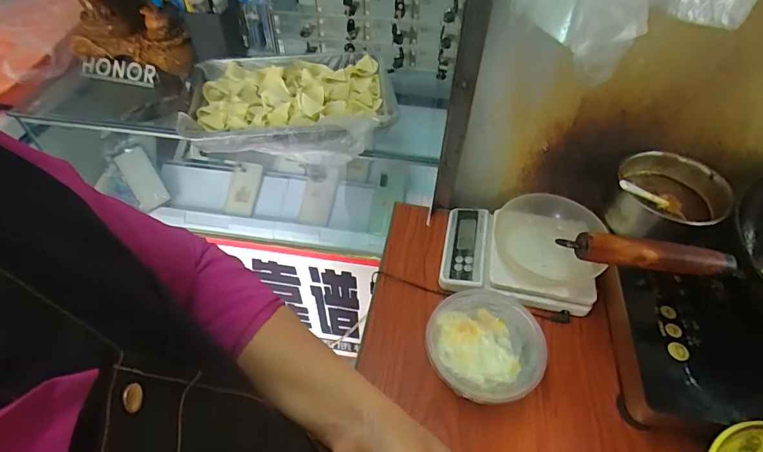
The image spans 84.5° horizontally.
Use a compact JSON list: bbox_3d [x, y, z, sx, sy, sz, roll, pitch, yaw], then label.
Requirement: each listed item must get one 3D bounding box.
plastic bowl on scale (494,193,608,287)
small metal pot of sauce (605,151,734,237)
[{"bbox_3d":[0.244,0.021,0.629,0.148,0.054,0.141,1,49,-1],"label":"plastic bowl on scale"},{"bbox_3d":[0.389,-0.041,0.572,0.123,0.067,0.117,1,49,-1],"label":"small metal pot of sauce"}]

